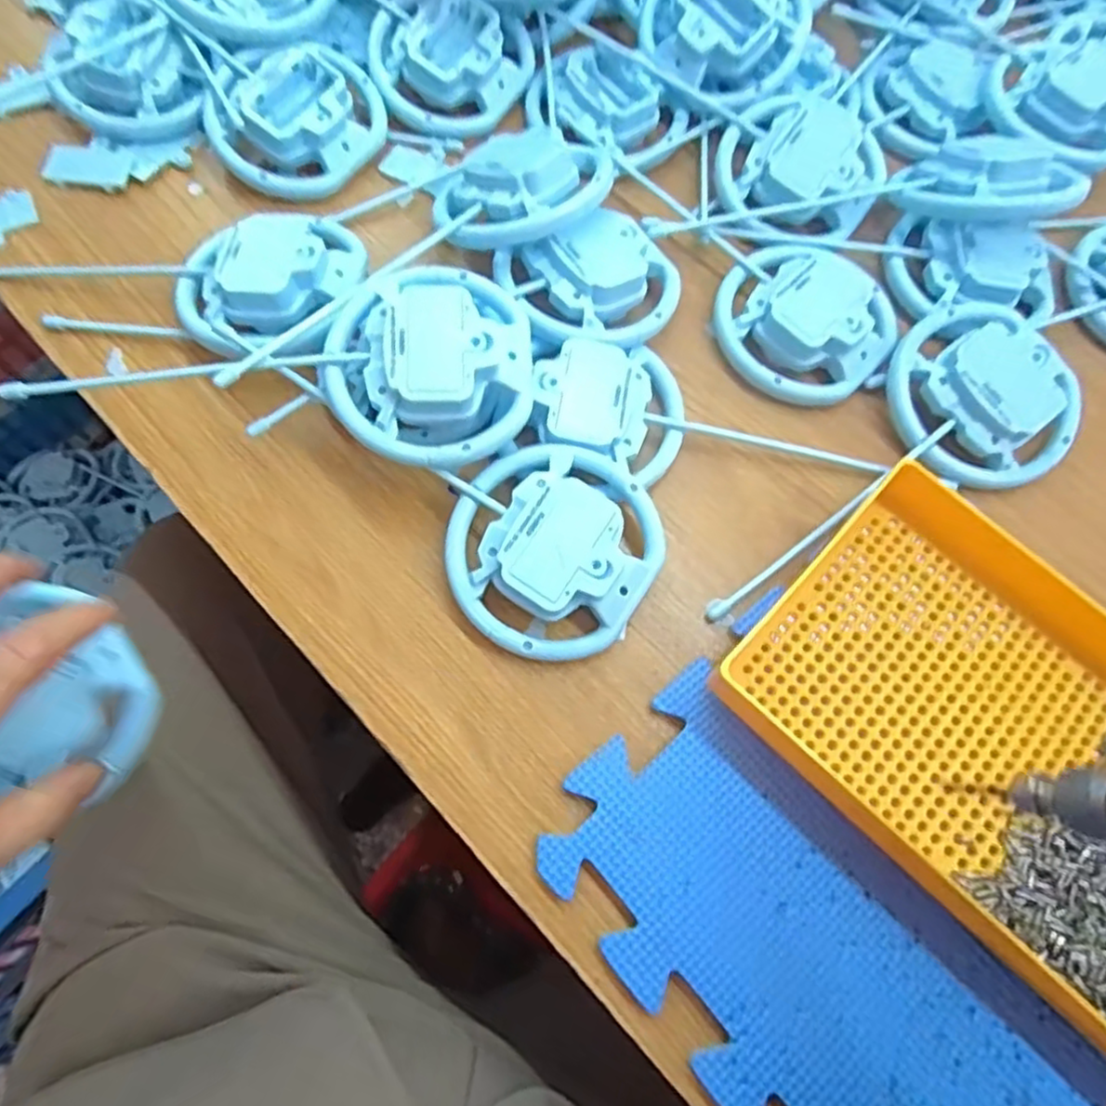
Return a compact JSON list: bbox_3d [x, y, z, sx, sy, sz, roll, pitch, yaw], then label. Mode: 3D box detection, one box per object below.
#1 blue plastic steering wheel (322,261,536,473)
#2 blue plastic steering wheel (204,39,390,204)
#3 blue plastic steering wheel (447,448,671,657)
[{"bbox_3d":[-0.060,-0.093,0.345,0.099,0.043,0.109,-2,70,-2],"label":"blue plastic steering wheel"},{"bbox_3d":[-0.155,-0.265,0.421,0.101,0.032,0.090,-22,72,-9],"label":"blue plastic steering wheel"},{"bbox_3d":[0.000,-0.005,0.337,0.098,0.035,0.105,0,70,-1],"label":"blue plastic steering wheel"}]

